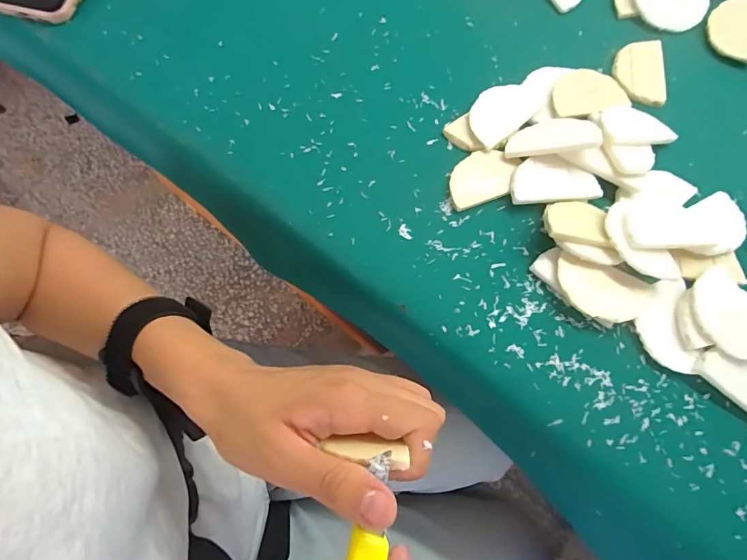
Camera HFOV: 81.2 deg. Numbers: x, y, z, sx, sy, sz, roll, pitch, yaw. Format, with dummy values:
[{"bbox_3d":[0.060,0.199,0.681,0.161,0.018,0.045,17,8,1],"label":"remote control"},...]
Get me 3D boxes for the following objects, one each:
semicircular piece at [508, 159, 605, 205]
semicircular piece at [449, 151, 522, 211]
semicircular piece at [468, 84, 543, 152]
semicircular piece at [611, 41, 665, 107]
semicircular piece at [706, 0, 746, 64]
[{"bbox_3d":[0.144,-0.078,0.349,0.067,0.007,0.036,0,72,2],"label":"semicircular piece"},{"bbox_3d":[0.089,-0.084,0.357,0.059,0.008,0.043,-20,73,-5],"label":"semicircular piece"},{"bbox_3d":[0.110,-0.145,0.377,0.071,0.008,0.044,-38,75,-10],"label":"semicircular piece"},{"bbox_3d":[0.237,-0.188,0.390,0.043,0.004,0.069,8,73,4],"label":"semicircular piece"},{"bbox_3d":[0.330,-0.233,0.399,0.043,0.012,0.069,13,73,6],"label":"semicircular piece"}]

